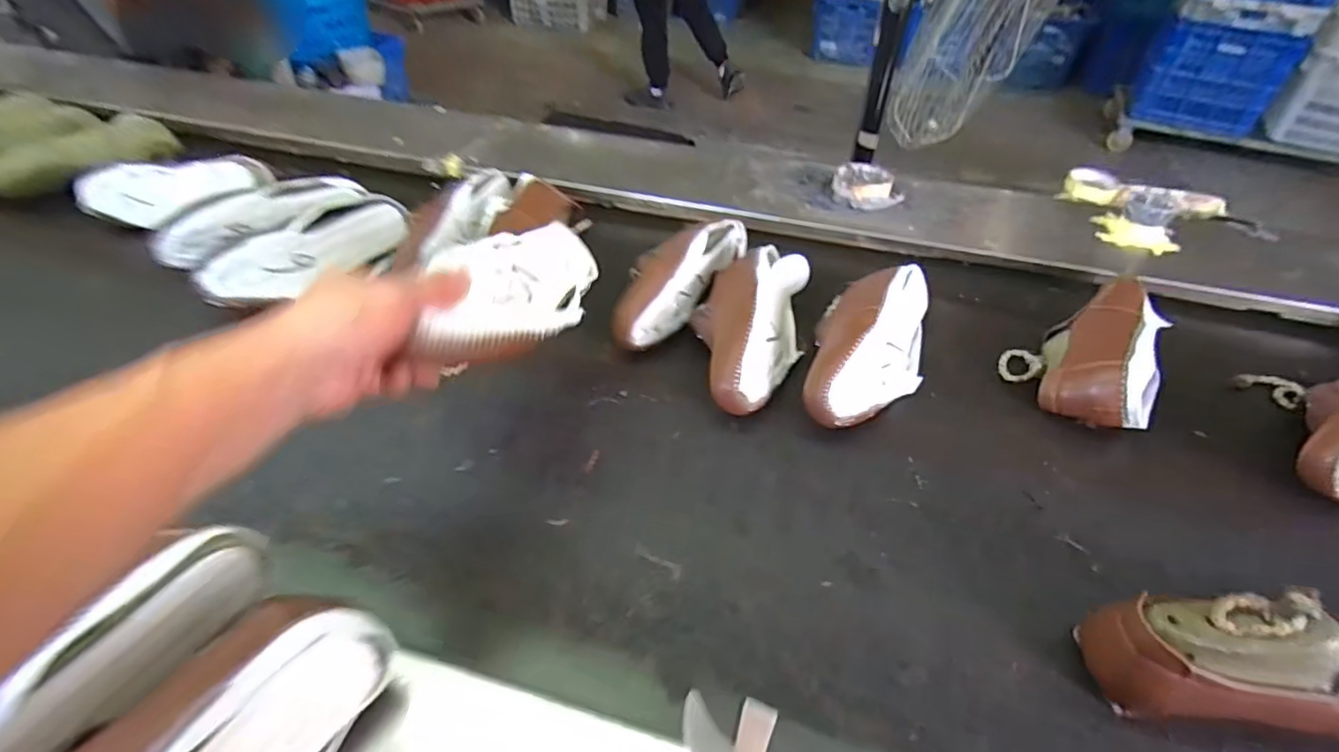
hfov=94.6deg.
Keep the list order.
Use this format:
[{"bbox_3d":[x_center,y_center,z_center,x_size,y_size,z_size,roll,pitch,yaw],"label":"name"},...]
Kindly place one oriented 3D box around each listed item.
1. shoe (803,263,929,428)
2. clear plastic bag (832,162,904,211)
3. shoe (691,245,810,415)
[{"bbox_3d":[0.217,-0.034,0.661,0.111,0.078,0.234,16,46,14],"label":"shoe"},{"bbox_3d":[0.296,-0.284,0.940,0.101,0.040,0.093,-17,47,-21],"label":"clear plastic bag"},{"bbox_3d":[0.095,-0.058,0.682,0.112,0.077,0.244,9,44,7],"label":"shoe"}]

